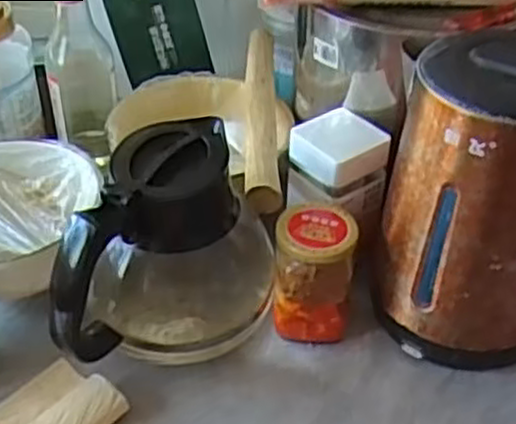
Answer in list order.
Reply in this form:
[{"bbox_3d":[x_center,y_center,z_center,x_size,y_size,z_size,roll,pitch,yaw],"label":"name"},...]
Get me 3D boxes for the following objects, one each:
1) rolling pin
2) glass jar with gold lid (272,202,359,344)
[{"bbox_3d":[0.003,-0.101,0.734,0.032,0.035,0.283,1,40,-1],"label":"rolling pin"},{"bbox_3d":[0.044,0.049,0.630,0.063,0.100,0.068,1,40,-1],"label":"glass jar with gold lid"}]

